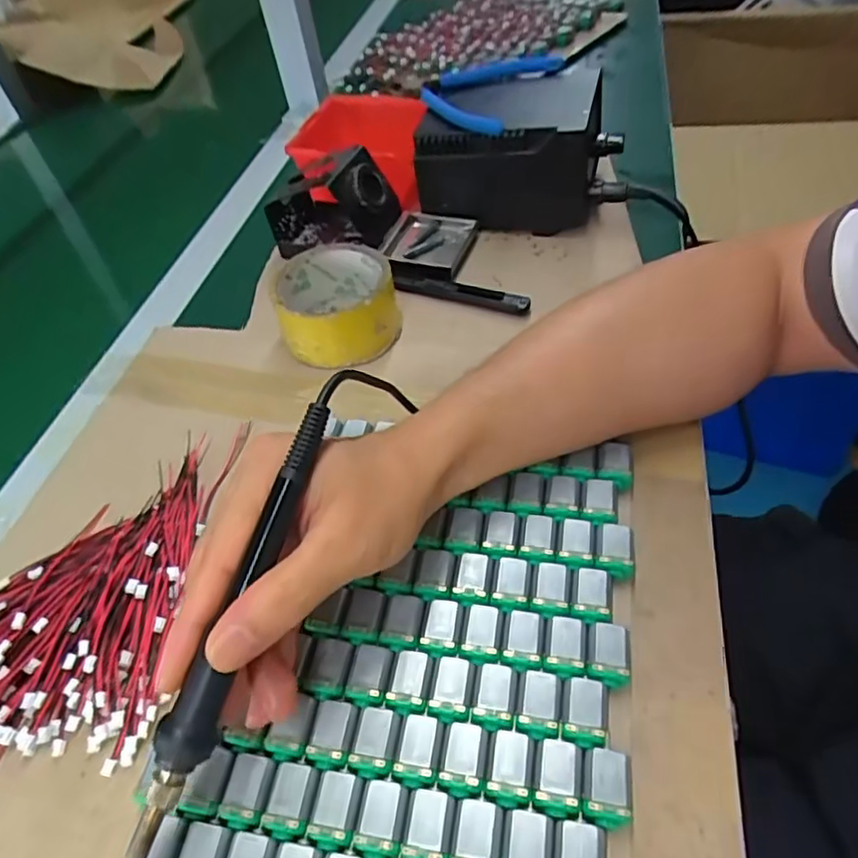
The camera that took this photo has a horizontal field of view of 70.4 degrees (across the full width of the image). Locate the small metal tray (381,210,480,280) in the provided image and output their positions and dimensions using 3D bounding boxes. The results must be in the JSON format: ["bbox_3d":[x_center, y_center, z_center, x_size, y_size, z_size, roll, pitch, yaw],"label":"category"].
[{"bbox_3d":[-0.002,-0.158,0.508,0.070,0.016,0.068,13,53,19],"label":"small metal tray"}]

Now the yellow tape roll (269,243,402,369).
[{"bbox_3d":[-0.067,-0.089,0.446,0.084,0.058,0.087,-4,49,5],"label":"yellow tape roll"}]

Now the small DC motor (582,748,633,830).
[{"bbox_3d":[0.072,0.147,0.248,0.018,0.015,0.027,4,51,12],"label":"small DC motor"}]

